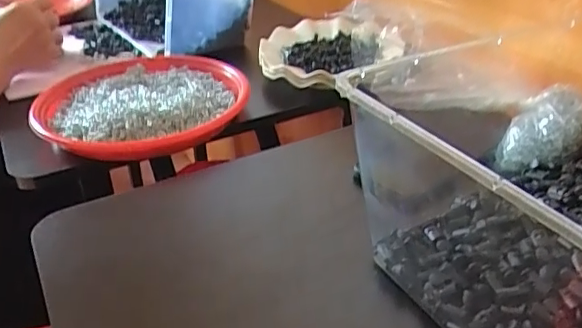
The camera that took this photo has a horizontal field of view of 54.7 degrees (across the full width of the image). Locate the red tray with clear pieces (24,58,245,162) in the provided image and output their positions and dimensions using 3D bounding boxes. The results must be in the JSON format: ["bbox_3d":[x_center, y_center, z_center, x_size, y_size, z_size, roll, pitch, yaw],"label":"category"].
[{"bbox_3d":[-0.175,-0.073,0.665,0.232,0.038,0.245,-12,33,-15],"label":"red tray with clear pieces"}]

